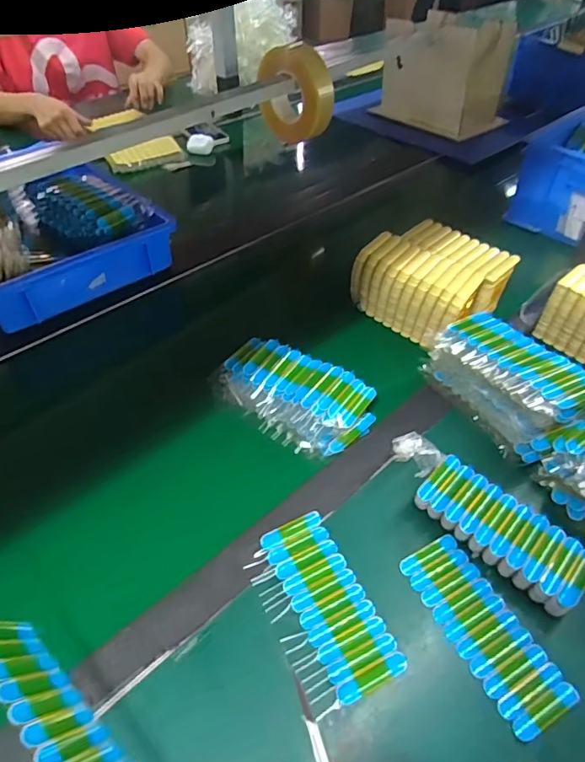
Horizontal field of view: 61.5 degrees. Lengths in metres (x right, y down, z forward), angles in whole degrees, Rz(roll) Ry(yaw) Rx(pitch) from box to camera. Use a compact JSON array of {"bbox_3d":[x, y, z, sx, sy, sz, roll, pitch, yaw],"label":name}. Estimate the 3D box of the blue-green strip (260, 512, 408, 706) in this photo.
[{"bbox_3d":[0.032,0.190,0.433,0.063,0.009,0.151,-21,51,-19],"label":"blue-green strip"}]

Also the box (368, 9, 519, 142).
[{"bbox_3d":[0.372,-0.759,1.213,0.183,0.212,0.265,-28,52,-24],"label":"box"}]

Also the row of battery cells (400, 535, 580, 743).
[{"bbox_3d":[0.163,0.211,0.424,0.064,0.009,0.154,-22,51,-19],"label":"row of battery cells"}]

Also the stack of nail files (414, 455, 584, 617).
[{"bbox_3d":[0.197,0.141,0.464,0.155,0.031,0.062,36,56,28],"label":"stack of nail files"}]

